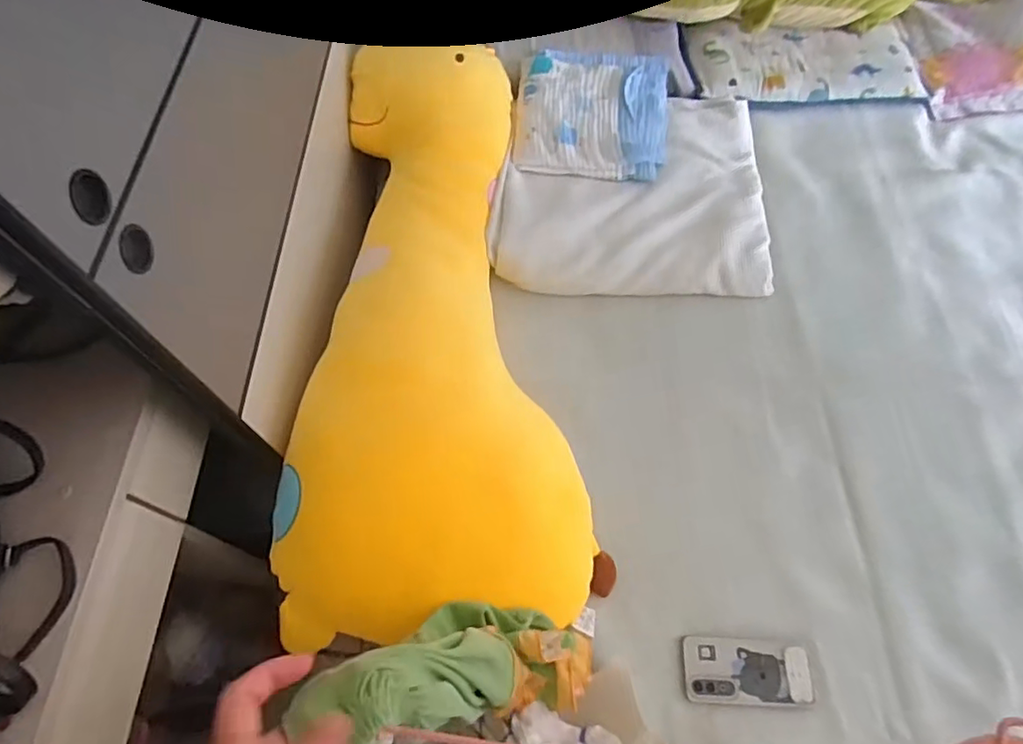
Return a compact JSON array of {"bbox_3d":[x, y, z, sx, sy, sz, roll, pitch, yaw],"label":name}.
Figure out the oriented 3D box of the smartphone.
[{"bbox_3d":[0.303,0.383,0.754,0.159,0.007,0.076,1,63,2],"label":"smartphone"}]

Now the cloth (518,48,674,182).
[{"bbox_3d":[0.157,-0.502,1.126,0.291,0.047,0.305,2,63,3],"label":"cloth"}]

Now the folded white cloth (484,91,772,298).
[{"bbox_3d":[0.219,-0.344,1.078,0.487,0.054,0.447,2,63,3],"label":"folded white cloth"}]

